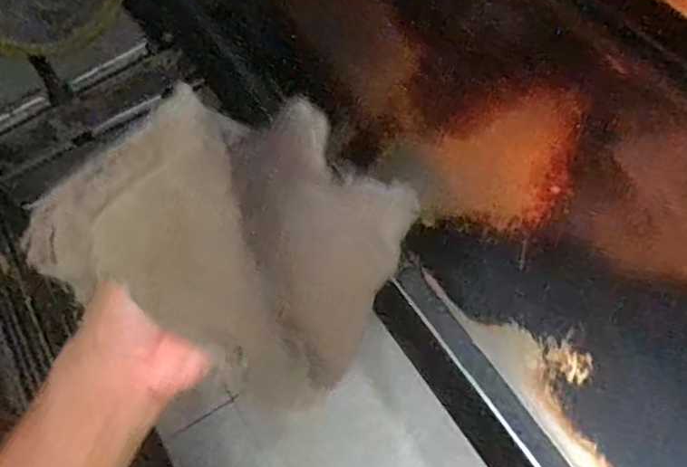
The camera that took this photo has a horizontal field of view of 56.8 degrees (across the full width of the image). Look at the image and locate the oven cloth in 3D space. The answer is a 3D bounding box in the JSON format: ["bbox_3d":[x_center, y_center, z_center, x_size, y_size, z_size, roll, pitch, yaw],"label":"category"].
[{"bbox_3d":[-0.046,-0.008,0.356,0.156,0.111,0.164,20,60,13],"label":"oven cloth"}]

